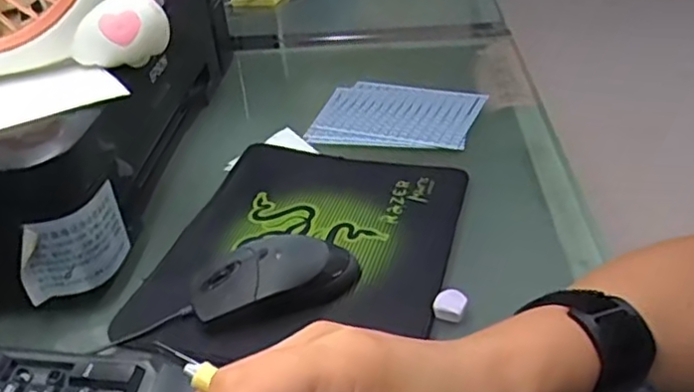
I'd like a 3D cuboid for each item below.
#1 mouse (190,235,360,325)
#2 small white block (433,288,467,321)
[{"bbox_3d":[-0.048,0.054,0.422,0.109,0.038,0.055,-8,33,-5],"label":"mouse"},{"bbox_3d":[0.066,0.069,0.405,0.019,0.012,0.017,8,35,19],"label":"small white block"}]

